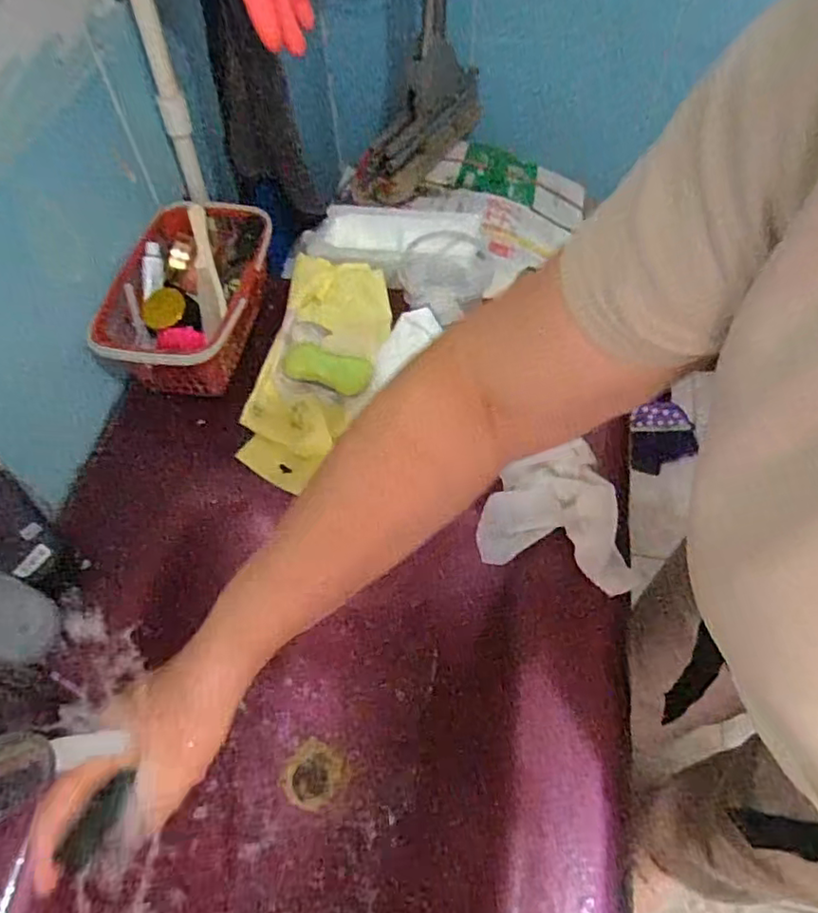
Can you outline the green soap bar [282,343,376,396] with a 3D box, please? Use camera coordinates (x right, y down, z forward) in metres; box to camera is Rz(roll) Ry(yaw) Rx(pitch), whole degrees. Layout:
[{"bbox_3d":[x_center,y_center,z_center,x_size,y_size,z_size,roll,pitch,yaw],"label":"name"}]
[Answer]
[{"bbox_3d":[-0.081,-0.091,0.623,0.086,0.019,0.038,14,58,-4],"label":"green soap bar"}]

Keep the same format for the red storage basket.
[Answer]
[{"bbox_3d":[-0.220,-0.156,0.623,0.135,0.078,0.214,2,57,4],"label":"red storage basket"}]

